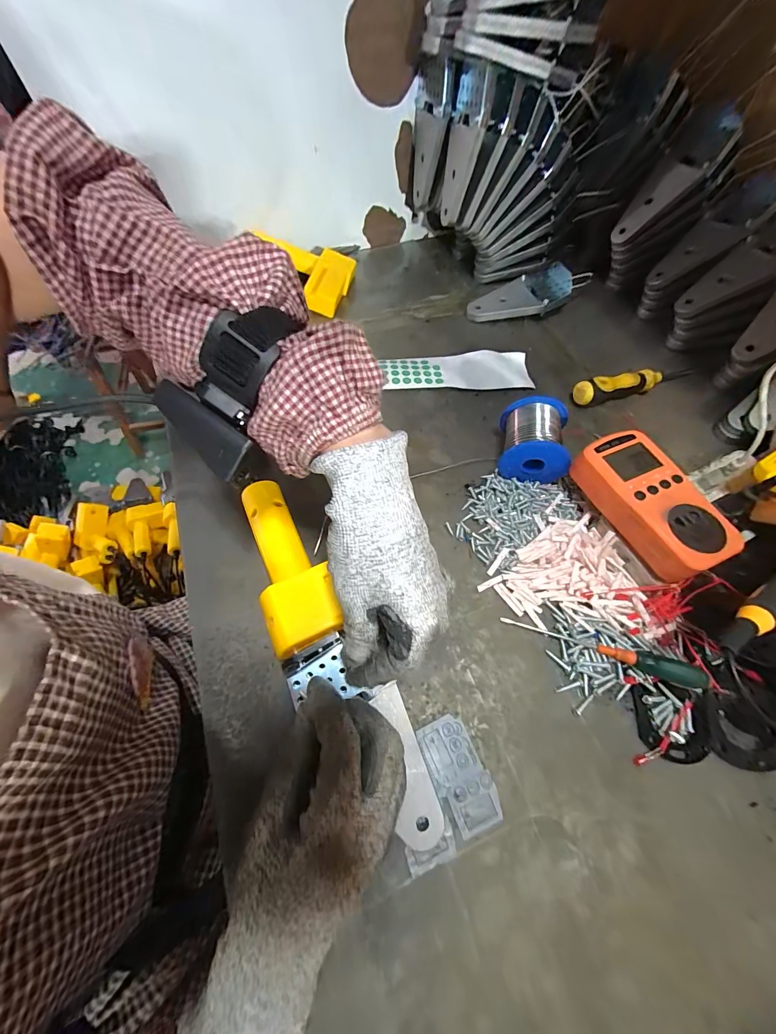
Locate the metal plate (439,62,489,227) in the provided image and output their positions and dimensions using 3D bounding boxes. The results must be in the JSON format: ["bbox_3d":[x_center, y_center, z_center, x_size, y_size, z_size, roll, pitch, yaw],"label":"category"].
[{"bbox_3d":[0.086,-0.430,0.423,0.013,0.133,0.058,-22,52,-19],"label":"metal plate"}]

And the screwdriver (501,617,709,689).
[{"bbox_3d":[0.167,0.102,0.280,0.144,0.023,0.014,19,63,8],"label":"screwdriver"}]

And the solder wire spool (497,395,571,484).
[{"bbox_3d":[0.143,-0.078,0.352,0.069,0.053,0.069,1,62,-1],"label":"solder wire spool"}]

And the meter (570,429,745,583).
[{"bbox_3d":[0.218,-0.013,0.298,0.065,0.035,0.125,-23,65,-13],"label":"meter"}]

